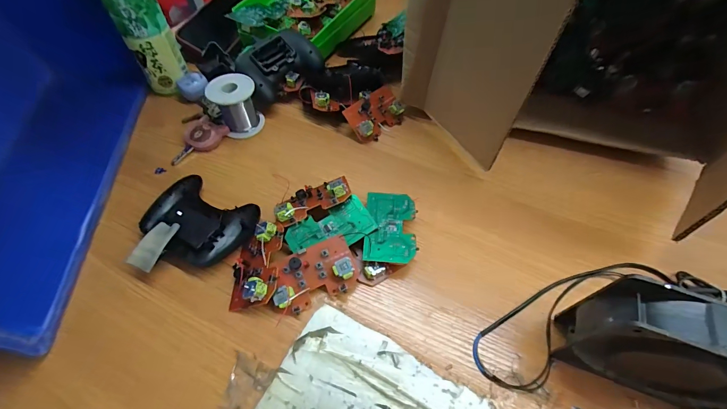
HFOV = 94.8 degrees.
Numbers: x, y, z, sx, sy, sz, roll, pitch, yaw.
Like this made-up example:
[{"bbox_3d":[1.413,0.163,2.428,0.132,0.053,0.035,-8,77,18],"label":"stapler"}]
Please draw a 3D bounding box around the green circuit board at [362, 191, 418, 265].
[{"bbox_3d":[0.030,0.023,0.369,0.055,0.004,0.090,5,53,-1],"label":"green circuit board"}]

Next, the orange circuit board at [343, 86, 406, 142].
[{"bbox_3d":[0.018,-0.131,0.475,0.085,0.015,0.062,-38,99,-22],"label":"orange circuit board"}]

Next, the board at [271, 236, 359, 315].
[{"bbox_3d":[-0.051,0.071,0.339,0.086,0.019,0.055,-23,68,-7],"label":"board"}]

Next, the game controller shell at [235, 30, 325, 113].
[{"bbox_3d":[-0.127,-0.203,0.504,0.122,0.068,0.082,-32,61,-21],"label":"game controller shell"}]

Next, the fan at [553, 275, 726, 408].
[{"bbox_3d":[0.234,0.113,0.260,0.128,0.120,0.045,17,57,11],"label":"fan"}]

